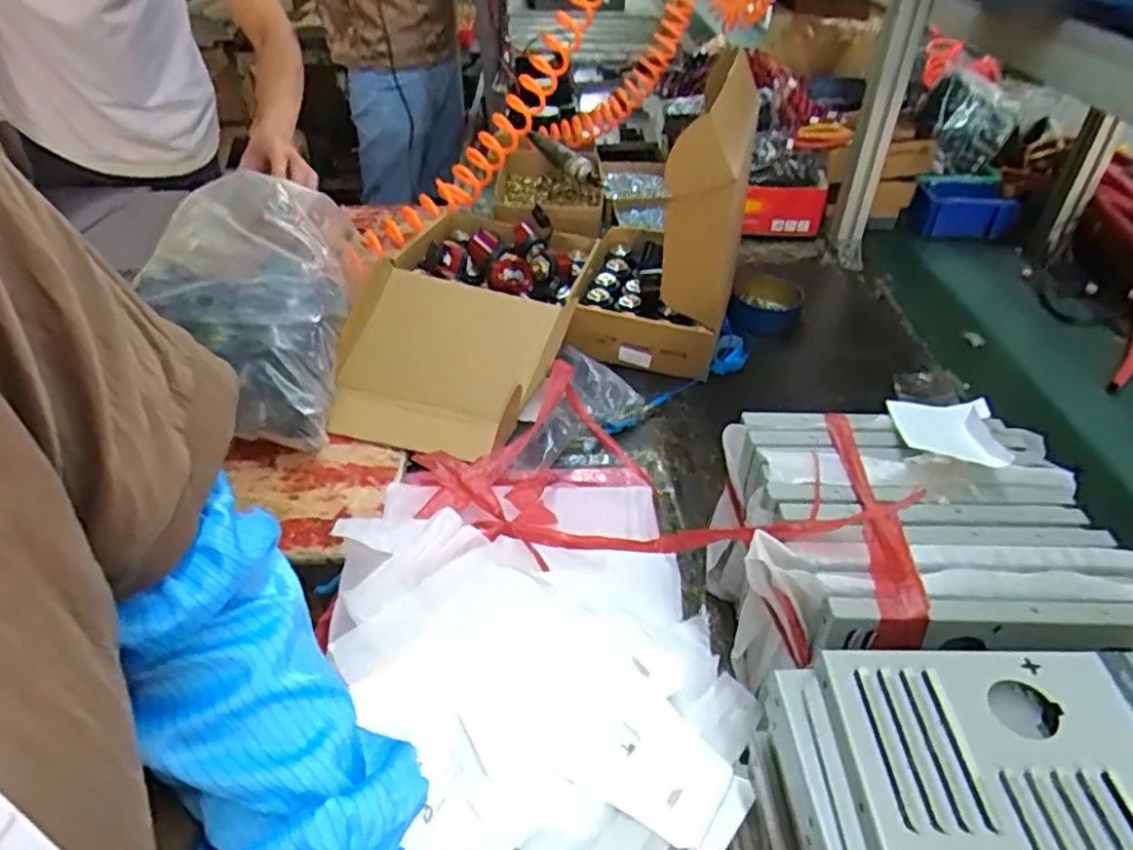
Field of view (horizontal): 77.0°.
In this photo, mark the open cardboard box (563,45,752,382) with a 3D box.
[{"bbox_3d":[0.112,-0.258,0.904,0.183,0.296,0.305,6,40,7],"label":"open cardboard box"}]

